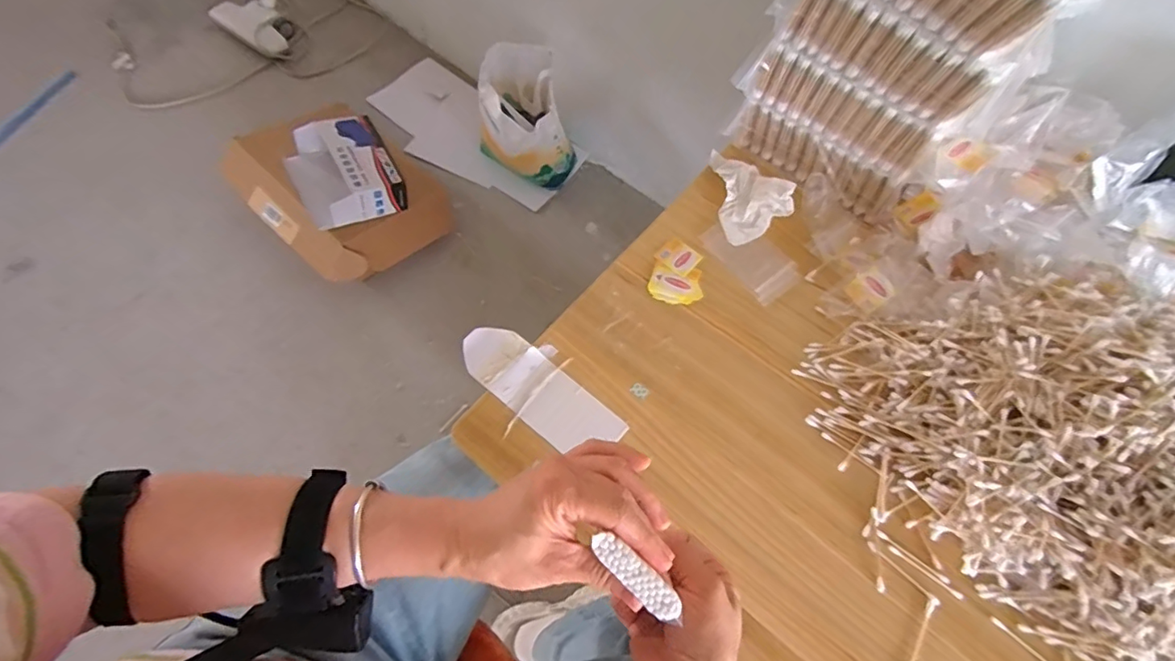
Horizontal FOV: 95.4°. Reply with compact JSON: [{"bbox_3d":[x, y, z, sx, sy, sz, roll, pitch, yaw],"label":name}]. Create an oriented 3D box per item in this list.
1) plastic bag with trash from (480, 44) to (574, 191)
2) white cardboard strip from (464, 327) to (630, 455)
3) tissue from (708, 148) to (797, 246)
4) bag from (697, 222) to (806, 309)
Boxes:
[{"bbox_3d":[-0.192,-0.627,1.616,0.249,0.316,0.368,-5,64,-8],"label":"plastic bag with trash"},{"bbox_3d":[-0.052,0.064,0.565,0.187,0.011,0.066,39,70,10],"label":"white cardboard strip"},{"bbox_3d":[0.212,-0.180,0.685,0.086,0.040,0.144,0,64,-5],"label":"tissue"},{"bbox_3d":[0.205,-0.093,0.669,0.073,0.005,0.119,-34,71,-19],"label":"bag"}]

